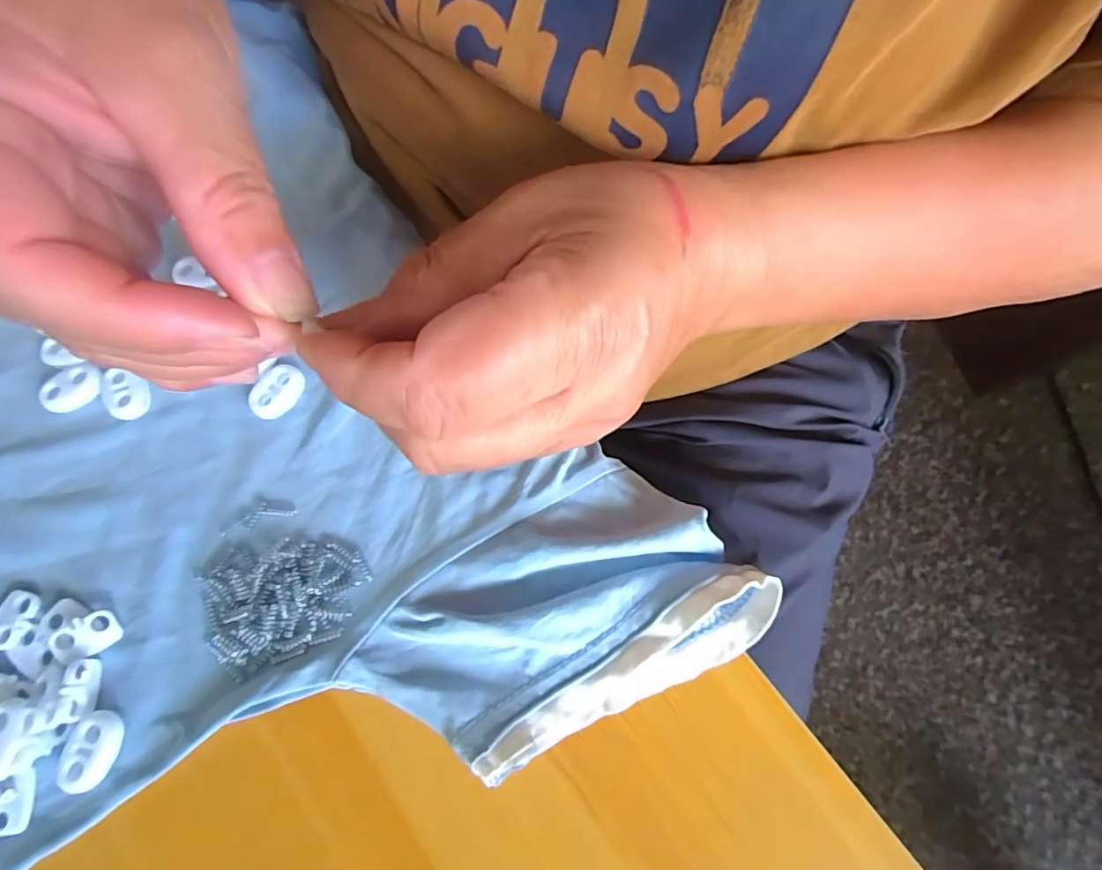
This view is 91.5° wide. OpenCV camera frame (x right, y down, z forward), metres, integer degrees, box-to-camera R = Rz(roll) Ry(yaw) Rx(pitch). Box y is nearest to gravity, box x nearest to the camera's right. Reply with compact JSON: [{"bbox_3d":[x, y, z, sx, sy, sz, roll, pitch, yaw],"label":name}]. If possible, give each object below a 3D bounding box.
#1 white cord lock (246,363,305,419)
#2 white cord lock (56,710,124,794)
[{"bbox_3d":[-0.103,-0.016,0.202,0.012,0.008,0.022,37,77,10],"label":"white cord lock"},{"bbox_3d":[-0.143,0.099,0.167,0.013,0.004,0.022,10,74,3],"label":"white cord lock"}]

